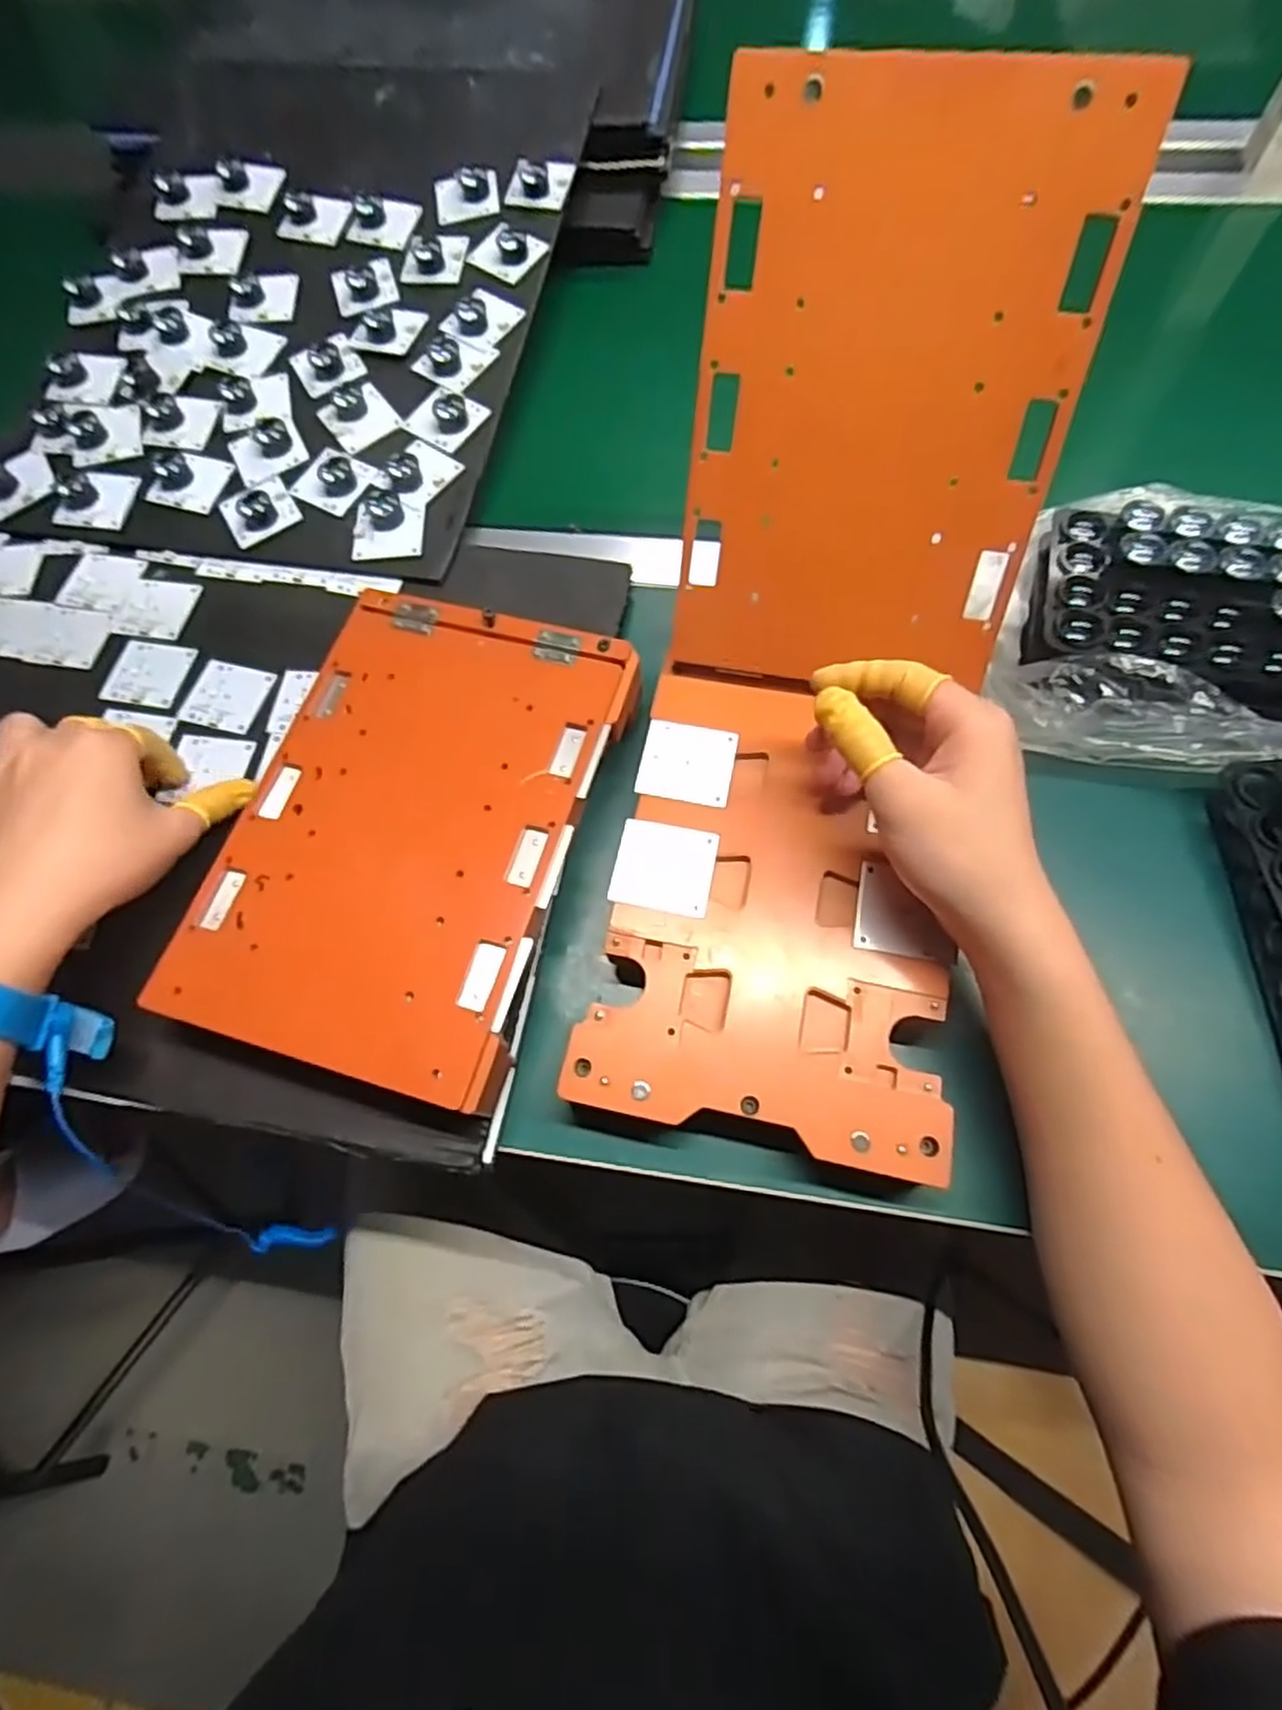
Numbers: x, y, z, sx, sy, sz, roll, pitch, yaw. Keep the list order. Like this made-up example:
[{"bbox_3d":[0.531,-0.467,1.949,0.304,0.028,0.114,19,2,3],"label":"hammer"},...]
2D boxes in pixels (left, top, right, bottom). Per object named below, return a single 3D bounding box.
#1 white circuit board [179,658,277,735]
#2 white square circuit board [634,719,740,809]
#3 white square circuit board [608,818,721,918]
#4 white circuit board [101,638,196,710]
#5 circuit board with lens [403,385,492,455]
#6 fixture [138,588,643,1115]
[{"bbox_3d":[-0.254,-0.097,0.438,0.047,0.004,0.044,14,73,6],"label":"white circuit board"},{"bbox_3d":[0.025,-0.049,0.377,0.048,0.005,0.045,10,68,7],"label":"white square circuit board"},{"bbox_3d":[0.012,0.006,0.356,0.049,0.004,0.045,10,68,8],"label":"white square circuit board"},{"bbox_3d":[-0.309,-0.113,0.448,0.048,0.004,0.047,7,68,6],"label":"white circuit board"},{"bbox_3d":[-0.136,-0.306,0.491,0.049,0.020,0.044,34,73,16],"label":"circuit board with lens"},{"bbox_3d":[-0.113,-0.016,0.362,0.161,0.038,0.243,14,69,9],"label":"fixture"}]

